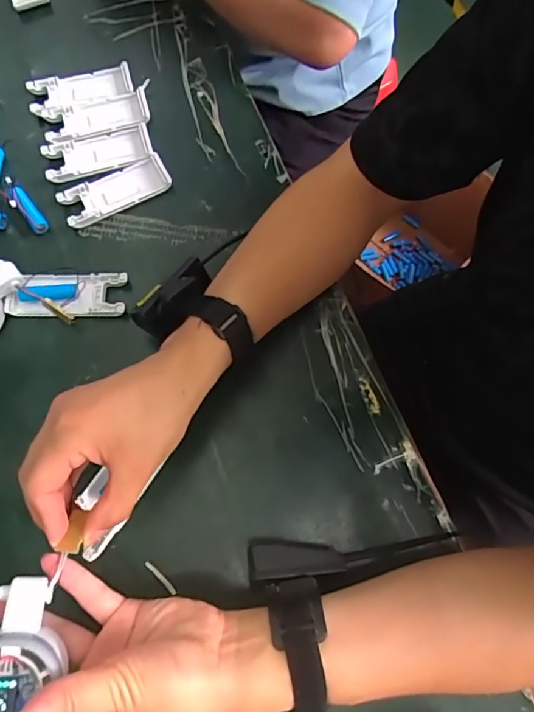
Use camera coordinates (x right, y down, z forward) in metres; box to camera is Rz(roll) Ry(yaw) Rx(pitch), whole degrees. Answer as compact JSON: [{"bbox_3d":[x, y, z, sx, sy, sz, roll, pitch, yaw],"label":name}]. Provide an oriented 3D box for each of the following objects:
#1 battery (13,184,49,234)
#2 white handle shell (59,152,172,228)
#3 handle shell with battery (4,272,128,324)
[{"bbox_3d":[-0.218,-0.134,0.442,0.015,0.013,0.044,-30,110,-9],"label":"battery"},{"bbox_3d":[-0.145,-0.159,0.460,0.102,0.008,0.042,-25,76,-7],"label":"white handle shell"},{"bbox_3d":[-0.178,-0.054,0.429,0.101,0.020,0.043,1,74,0],"label":"handle shell with battery"}]

